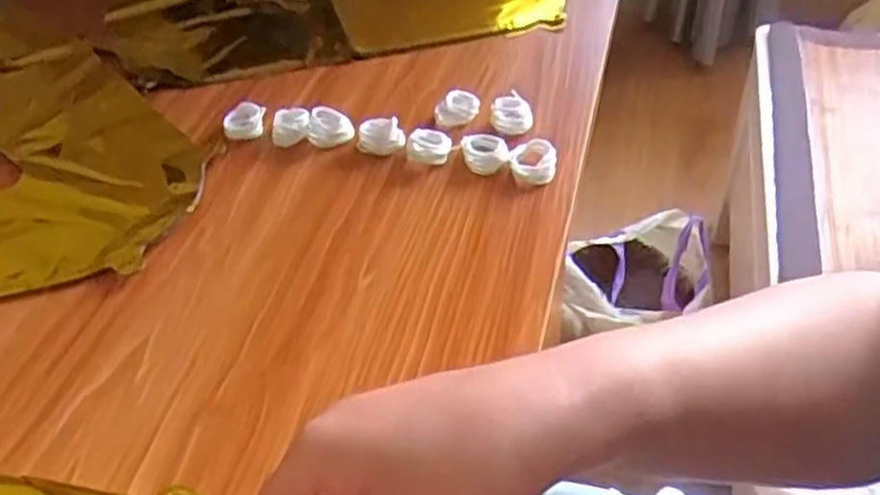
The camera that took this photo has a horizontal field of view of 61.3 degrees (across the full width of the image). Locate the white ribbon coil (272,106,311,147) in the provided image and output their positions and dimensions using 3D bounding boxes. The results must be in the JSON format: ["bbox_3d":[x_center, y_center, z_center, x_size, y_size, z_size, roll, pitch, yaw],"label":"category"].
[{"bbox_3d":[-0.101,-0.083,0.499,0.026,0.010,0.028,-15,45,-10],"label":"white ribbon coil"}]

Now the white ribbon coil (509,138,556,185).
[{"bbox_3d":[0.057,-0.053,0.454,0.028,0.013,0.028,3,45,7],"label":"white ribbon coil"}]

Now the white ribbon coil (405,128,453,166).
[{"bbox_3d":[-0.007,-0.065,0.473,0.028,0.012,0.024,-4,44,0],"label":"white ribbon coil"}]

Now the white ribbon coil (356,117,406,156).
[{"bbox_3d":[-0.038,-0.073,0.480,0.030,0.015,0.021,-6,44,-1],"label":"white ribbon coil"}]

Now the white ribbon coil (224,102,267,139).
[{"bbox_3d":[-0.133,-0.087,0.506,0.025,0.012,0.024,3,45,7],"label":"white ribbon coil"}]

